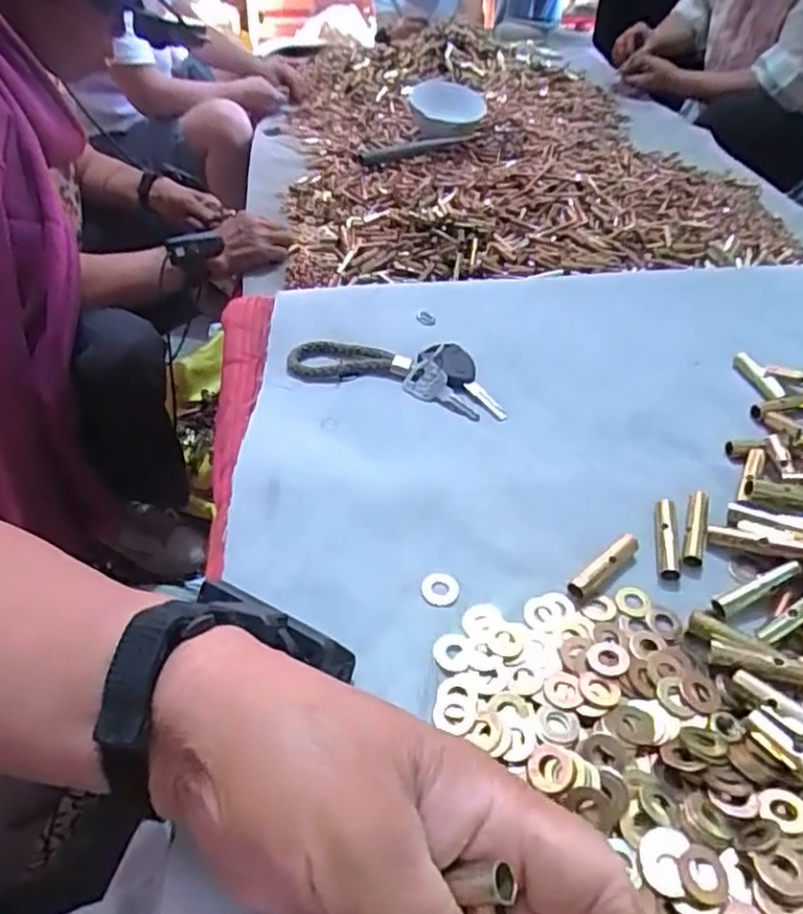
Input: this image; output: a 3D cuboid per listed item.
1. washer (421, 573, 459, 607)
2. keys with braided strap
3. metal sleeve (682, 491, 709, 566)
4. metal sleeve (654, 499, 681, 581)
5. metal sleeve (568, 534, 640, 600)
[{"bbox_3d":[0.018,0.061,0.299,0.017,0.004,0.017,0,46,0],"label":"washer"},{"bbox_3d":[-0.001,-0.057,0.409,0.136,0.011,0.056,16,47,14],"label":"keys with braided strap"},{"bbox_3d":[0.146,0.035,0.323,0.010,0.007,0.046,15,47,14],"label":"metal sleeve"},{"bbox_3d":[0.131,0.040,0.318,0.010,0.007,0.045,7,46,7],"label":"metal sleeve"},{"bbox_3d":[0.096,0.052,0.306,0.046,0.009,0.009,-30,53,-27],"label":"metal sleeve"}]

